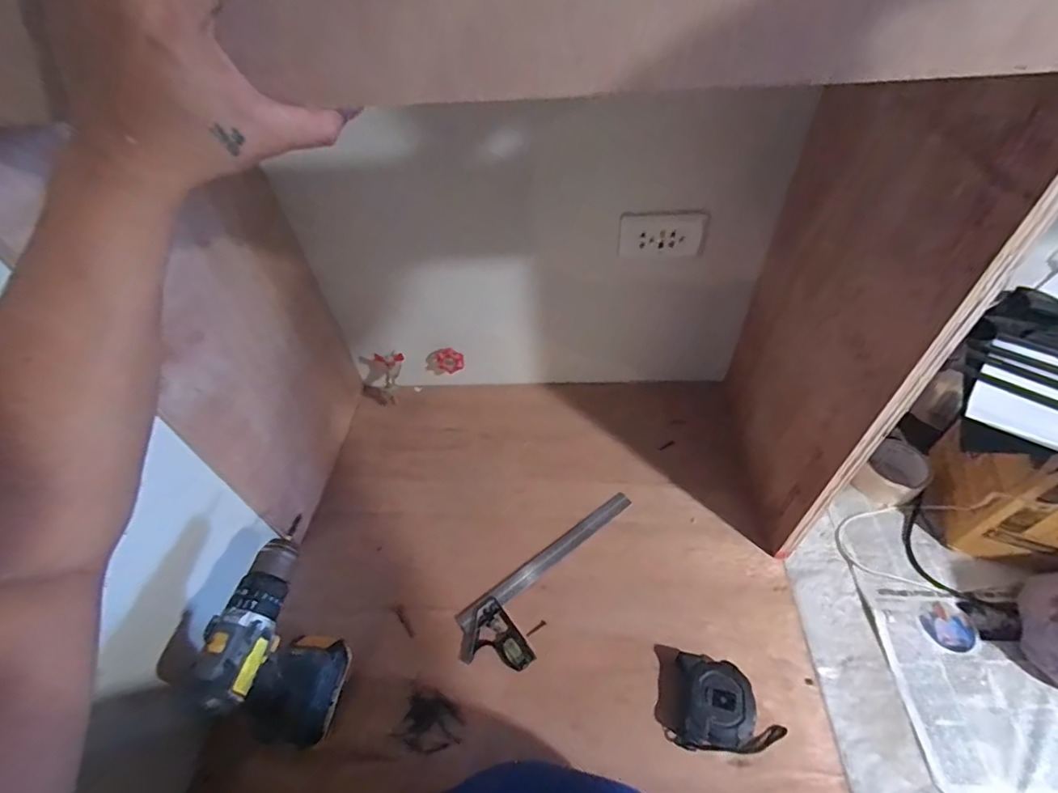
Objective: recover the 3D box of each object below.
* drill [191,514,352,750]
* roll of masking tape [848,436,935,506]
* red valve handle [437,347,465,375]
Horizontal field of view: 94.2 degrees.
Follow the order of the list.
[{"bbox_3d":[-0.266,0.271,0.552,0.065,0.203,0.173,1,49,7],"label":"drill"},{"bbox_3d":[0.545,0.118,0.733,0.094,0.056,0.078,-36,55,-23],"label":"roll of masking tape"},{"bbox_3d":[-0.141,-0.063,0.873,0.048,0.046,0.014,-33,29,15],"label":"red valve handle"}]

